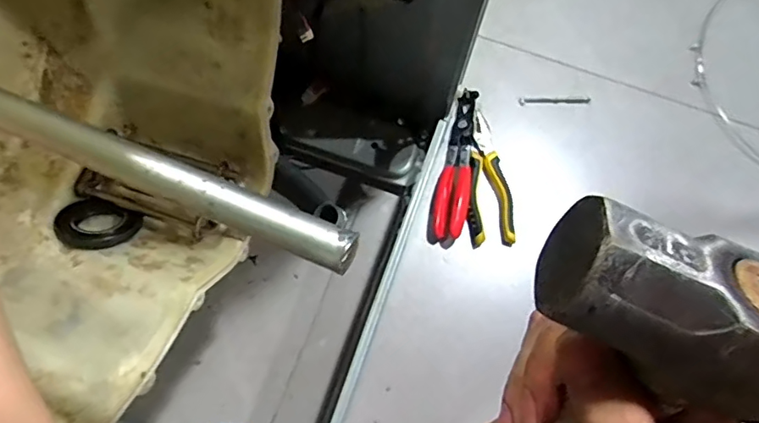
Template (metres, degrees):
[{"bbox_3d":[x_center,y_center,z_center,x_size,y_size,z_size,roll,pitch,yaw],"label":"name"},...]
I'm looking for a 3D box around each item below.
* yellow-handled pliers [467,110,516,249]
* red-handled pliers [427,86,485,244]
[{"bbox_3d":[0.153,-0.046,0.730,0.060,0.018,0.185,4,73,-1],"label":"yellow-handled pliers"},{"bbox_3d":[0.110,-0.062,0.734,0.051,0.020,0.223,16,73,3],"label":"red-handled pliers"}]

